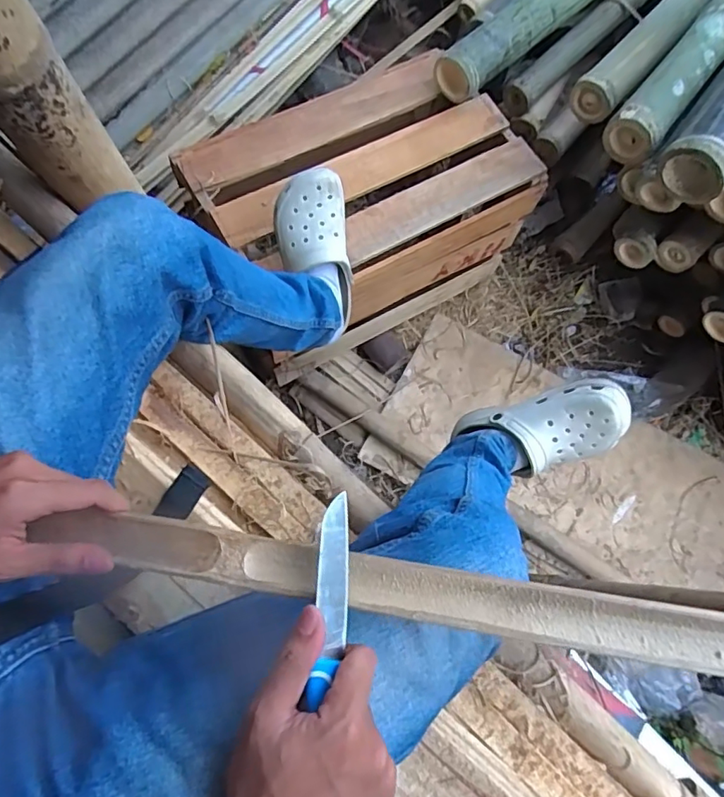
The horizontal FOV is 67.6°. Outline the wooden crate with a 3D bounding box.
[{"bbox_3d":[-0.002,-0.371,1.120,0.610,0.333,0.414,-37,80,-7],"label":"wooden crate"}]

